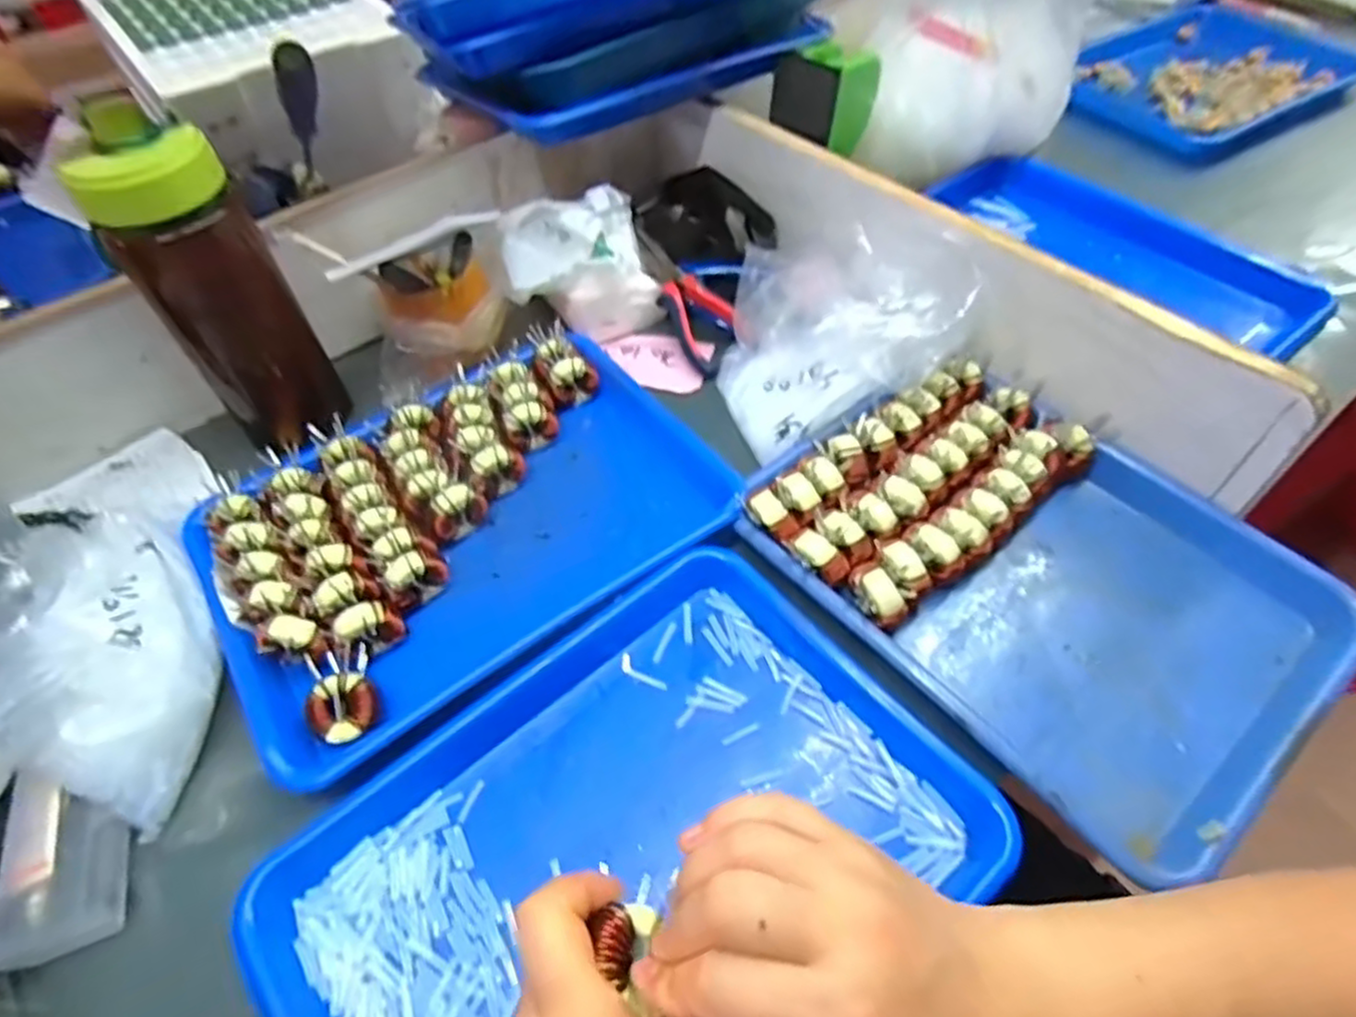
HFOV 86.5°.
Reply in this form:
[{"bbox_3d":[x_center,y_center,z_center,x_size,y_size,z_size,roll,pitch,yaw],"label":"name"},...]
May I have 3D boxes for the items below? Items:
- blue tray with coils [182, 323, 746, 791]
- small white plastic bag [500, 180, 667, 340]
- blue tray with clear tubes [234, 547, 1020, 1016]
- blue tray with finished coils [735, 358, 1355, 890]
[{"bbox_3d":[-0.147,0.001,0.499,0.327,0.036,0.226,-31,60,-19],"label":"blue tray with coils"},{"bbox_3d":[-0.085,-0.206,0.620,0.127,0.096,0.082,-18,54,-11],"label":"small white plastic bag"},{"bbox_3d":[-0.025,0.181,0.376,0.330,0.033,0.247,-35,61,-21],"label":"blue tray with clear tubes"},{"bbox_3d":[0.226,0.038,0.466,0.247,0.038,0.315,-34,59,-21],"label":"blue tray with finished coils"}]

